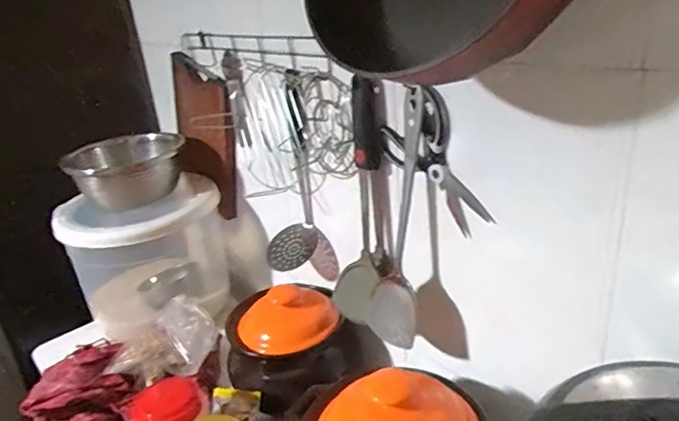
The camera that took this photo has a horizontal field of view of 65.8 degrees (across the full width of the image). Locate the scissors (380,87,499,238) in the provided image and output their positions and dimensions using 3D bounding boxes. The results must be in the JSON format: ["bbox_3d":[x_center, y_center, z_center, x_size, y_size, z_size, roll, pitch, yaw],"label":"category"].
[{"bbox_3d":[0.114,-0.069,0.679,0.160,0.172,0.029,15,31,40],"label":"scissors"}]

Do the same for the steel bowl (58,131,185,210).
[{"bbox_3d":[-0.437,-0.081,1.092,0.220,0.099,0.223,-10,24,-9],"label":"steel bowl"}]

